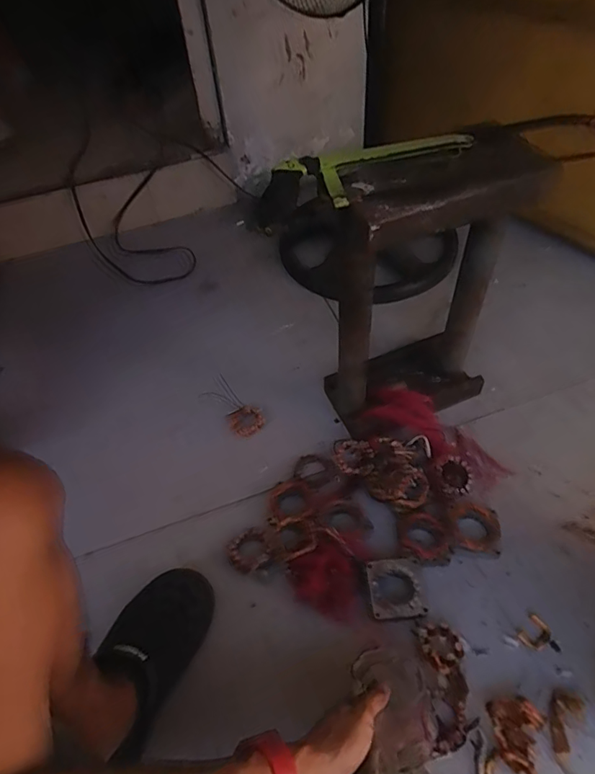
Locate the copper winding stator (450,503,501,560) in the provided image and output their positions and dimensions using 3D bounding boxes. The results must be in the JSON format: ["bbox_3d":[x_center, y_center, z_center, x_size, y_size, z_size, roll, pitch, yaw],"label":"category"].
[{"bbox_3d":[0.263,0.209,0.735,0.068,0.023,0.072,5,54,8],"label":"copper winding stator"}]

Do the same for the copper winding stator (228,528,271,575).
[{"bbox_3d":[-0.069,0.242,0.728,0.062,0.024,0.061,-2,54,3],"label":"copper winding stator"}]

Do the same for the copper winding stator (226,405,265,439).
[{"bbox_3d":[-0.091,0.062,0.886,0.060,0.021,0.058,-2,54,3],"label":"copper winding stator"}]

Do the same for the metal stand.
[{"bbox_3d":[0.174,-0.118,0.730,0.249,0.448,0.132,-15,54,-7],"label":"metal stand"}]

